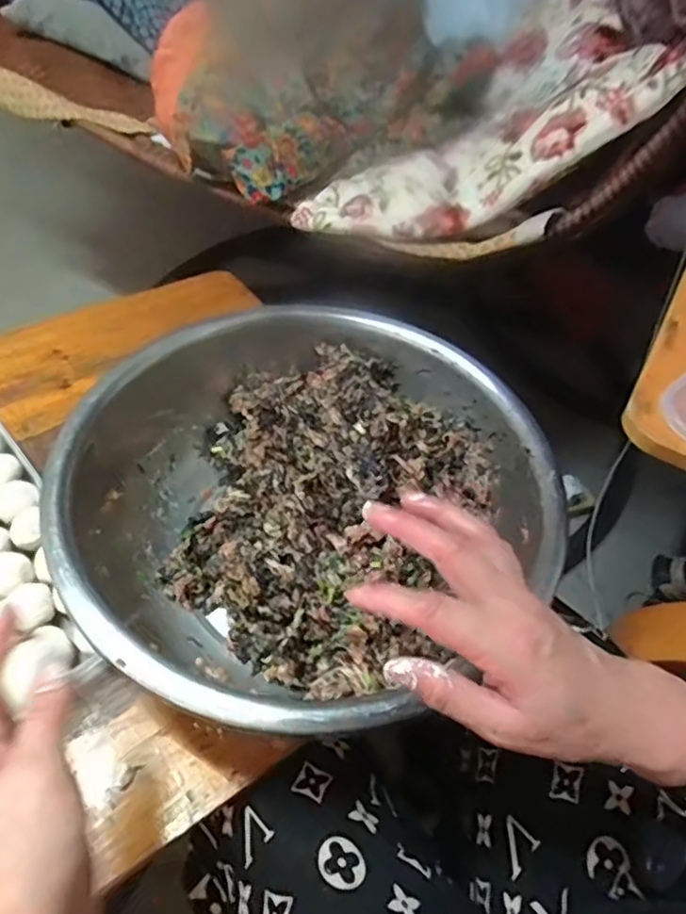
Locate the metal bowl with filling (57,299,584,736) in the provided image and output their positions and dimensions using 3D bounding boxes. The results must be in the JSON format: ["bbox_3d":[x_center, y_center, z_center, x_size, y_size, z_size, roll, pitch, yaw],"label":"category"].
[{"bbox_3d":[-0.041,0.032,0.538,0.373,0.126,0.378,2,51,-3],"label":"metal bowl with filling"}]

